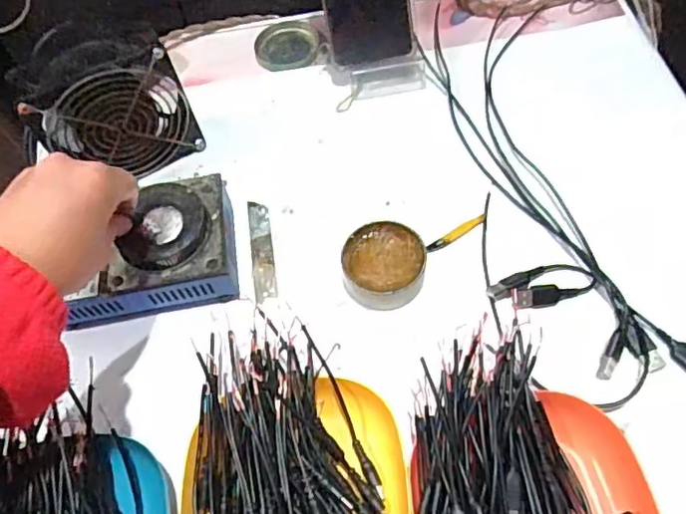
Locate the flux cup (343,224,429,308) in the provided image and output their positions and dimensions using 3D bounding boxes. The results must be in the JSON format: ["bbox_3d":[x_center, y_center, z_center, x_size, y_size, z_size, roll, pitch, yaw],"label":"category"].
[{"bbox_3d":[0.032,0.005,0.440,0.062,0.029,0.057,-2,61,5],"label":"flux cup"}]

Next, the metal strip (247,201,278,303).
[{"bbox_3d":[-0.066,-0.007,0.470,0.018,0.004,0.095,-10,61,0],"label":"metal strip"}]

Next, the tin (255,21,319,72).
[{"bbox_3d":[-0.059,-0.221,0.595,0.064,0.009,0.069,-2,57,3],"label":"tin"}]

